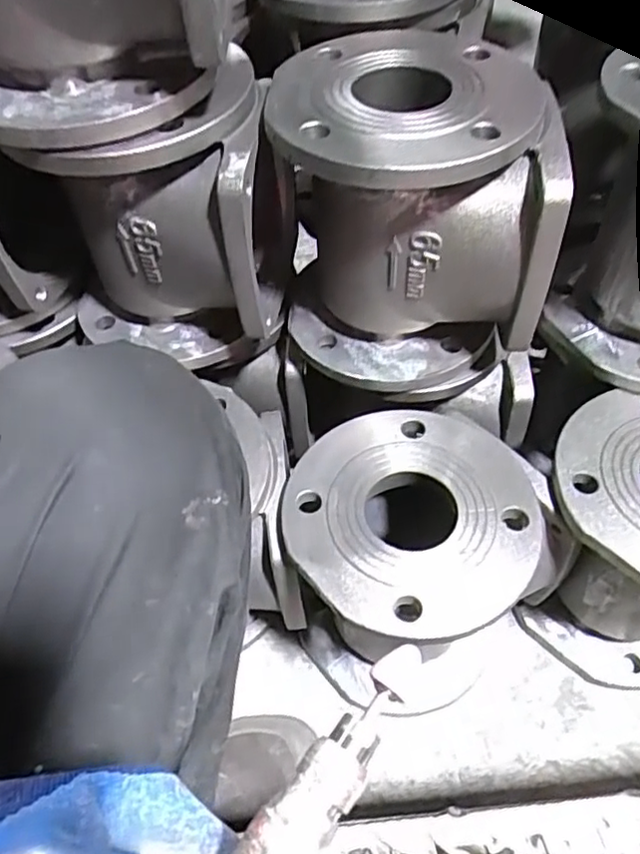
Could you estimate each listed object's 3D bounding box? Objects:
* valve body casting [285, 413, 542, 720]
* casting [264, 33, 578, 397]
[{"bbox_3d":[0.070,0.116,0.540,0.169,0.198,0.170,-2,53,3],"label":"valve body casting"},{"bbox_3d":[0.060,-0.159,0.500,0.177,0.204,0.189,-6,53,0],"label":"casting"}]

